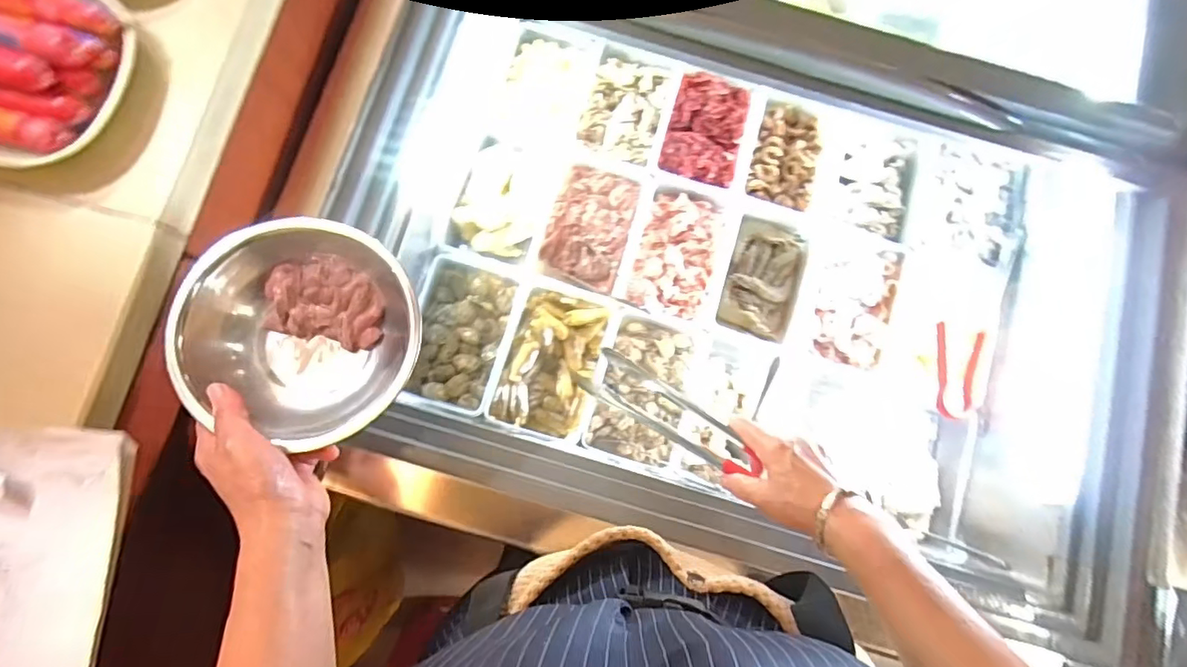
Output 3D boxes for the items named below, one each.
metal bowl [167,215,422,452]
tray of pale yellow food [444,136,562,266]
[{"bbox_3d":[-0.215,-0.004,0.414,0.164,0.051,0.158,0,81,-2],"label":"metal bowl"},{"bbox_3d":[-0.122,-0.189,0.752,0.112,0.045,0.170,16,80,0],"label":"tray of pale yellow food"}]

